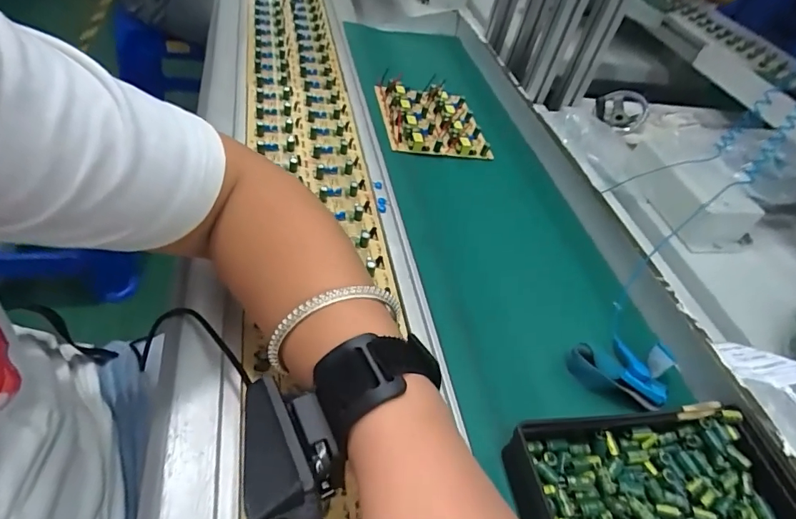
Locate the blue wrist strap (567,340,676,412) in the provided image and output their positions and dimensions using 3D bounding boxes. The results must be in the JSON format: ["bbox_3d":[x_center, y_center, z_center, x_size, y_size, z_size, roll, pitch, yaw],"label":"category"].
[{"bbox_3d":[0.165,0.076,0.347,0.068,0.022,0.048,27,47,11],"label":"blue wrist strap"}]

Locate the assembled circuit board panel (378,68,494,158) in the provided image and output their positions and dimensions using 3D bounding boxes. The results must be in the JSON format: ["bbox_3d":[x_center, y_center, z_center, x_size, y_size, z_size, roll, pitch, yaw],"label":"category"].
[{"bbox_3d":[0.037,-0.174,0.560,0.111,0.028,0.147,-2,48,-17],"label":"assembled circuit board panel"}]

